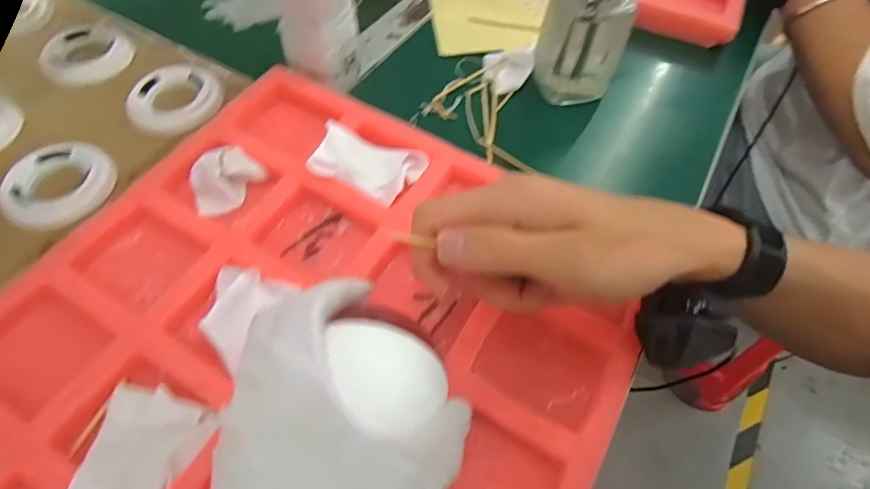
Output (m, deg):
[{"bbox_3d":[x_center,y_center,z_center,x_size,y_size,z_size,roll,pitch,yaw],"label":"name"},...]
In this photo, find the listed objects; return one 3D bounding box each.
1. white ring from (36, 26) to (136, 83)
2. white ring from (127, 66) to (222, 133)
[{"bbox_3d":[-0.305,-0.168,0.424,0.067,0.017,0.067,1,57,-2],"label":"white ring"},{"bbox_3d":[-0.210,-0.119,0.391,0.070,0.012,0.070,1,57,-2],"label":"white ring"}]

